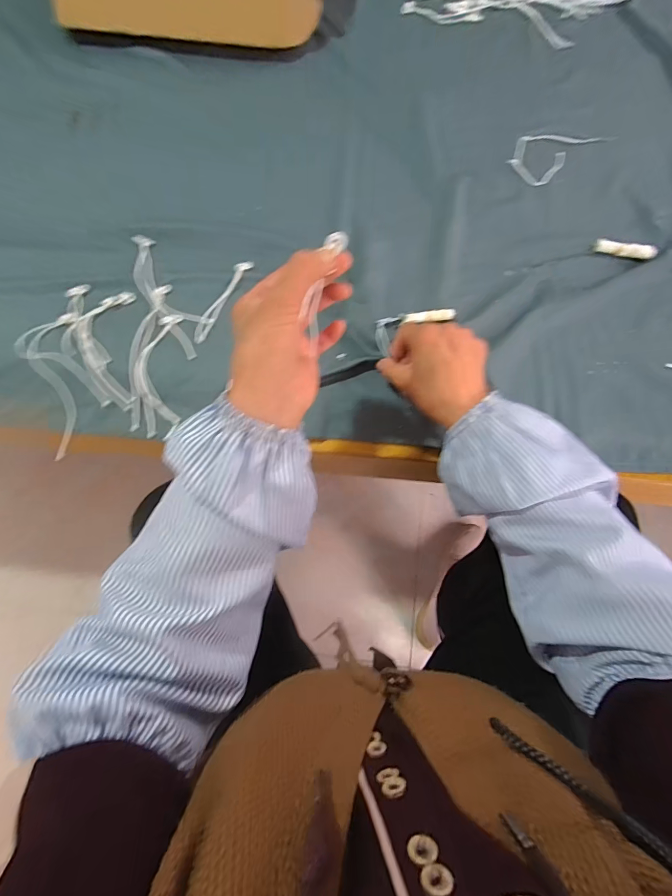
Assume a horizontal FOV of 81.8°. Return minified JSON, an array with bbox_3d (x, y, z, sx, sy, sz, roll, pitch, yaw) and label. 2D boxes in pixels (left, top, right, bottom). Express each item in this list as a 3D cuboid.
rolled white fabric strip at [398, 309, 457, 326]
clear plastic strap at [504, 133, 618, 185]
[{"bbox_3d":[0.112,-0.160,0.469,0.064,0.007,0.013,-3,70,6],"label":"rolled white fabric strip"},{"bbox_3d":[0.325,-0.446,0.570,0.157,0.016,0.074,-37,74,-11],"label":"clear plastic strap"}]

